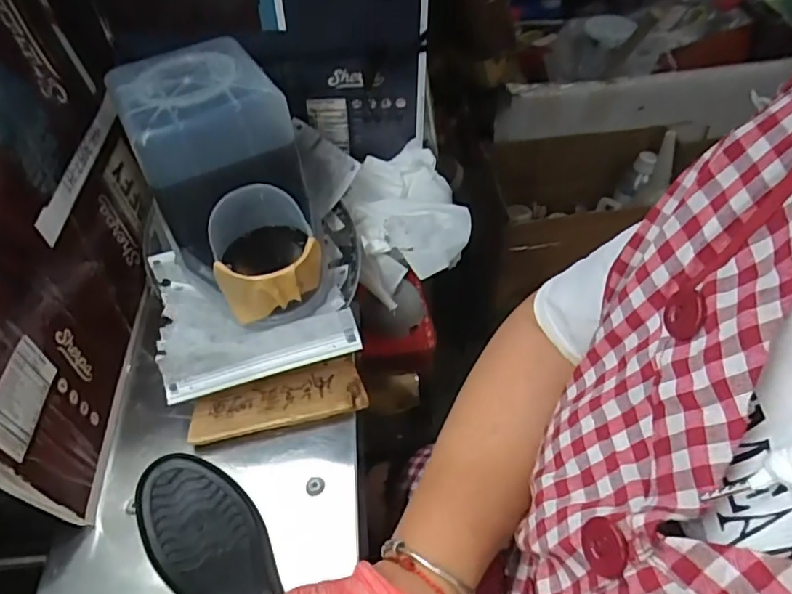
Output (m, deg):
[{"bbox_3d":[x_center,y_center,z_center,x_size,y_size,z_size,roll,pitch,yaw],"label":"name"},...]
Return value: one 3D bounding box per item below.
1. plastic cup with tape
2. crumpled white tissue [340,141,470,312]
[{"bbox_3d":[-0.113,-0.043,0.487,0.085,0.083,0.082,-3,46,3],"label":"plastic cup with tape"},{"bbox_3d":[0.010,-0.091,0.647,0.127,0.057,0.190,-12,47,-6],"label":"crumpled white tissue"}]

